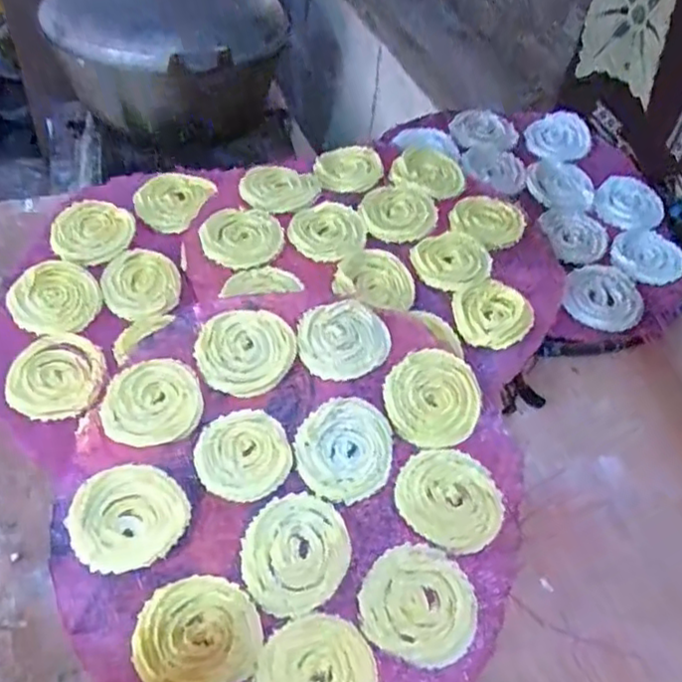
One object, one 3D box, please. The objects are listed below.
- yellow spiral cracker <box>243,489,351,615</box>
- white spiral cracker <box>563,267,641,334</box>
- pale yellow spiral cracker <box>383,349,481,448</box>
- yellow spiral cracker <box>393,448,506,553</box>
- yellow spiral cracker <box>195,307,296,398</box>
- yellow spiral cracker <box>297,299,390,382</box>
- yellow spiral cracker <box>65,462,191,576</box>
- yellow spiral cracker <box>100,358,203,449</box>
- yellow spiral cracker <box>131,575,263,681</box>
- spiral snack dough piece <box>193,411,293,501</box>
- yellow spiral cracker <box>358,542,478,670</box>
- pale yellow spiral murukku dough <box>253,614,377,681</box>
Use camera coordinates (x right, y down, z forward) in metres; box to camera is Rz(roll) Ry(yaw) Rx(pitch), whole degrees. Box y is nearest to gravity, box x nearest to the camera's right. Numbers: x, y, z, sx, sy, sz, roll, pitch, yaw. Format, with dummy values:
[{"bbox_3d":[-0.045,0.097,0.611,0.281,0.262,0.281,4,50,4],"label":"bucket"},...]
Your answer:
[{"bbox_3d":[-0.032,0.147,0.477,0.076,0.006,0.080,3,50,-4],"label":"yellow spiral cracker"},{"bbox_3d":[0.252,-0.044,0.649,0.072,0.011,0.090,28,53,17],"label":"white spiral cracker"},{"bbox_3d":[0.075,0.047,0.561,0.080,0.008,0.080,4,69,-9],"label":"pale yellow spiral cracker"},{"bbox_3d":[0.082,0.118,0.511,0.078,0.007,0.078,3,50,-4],"label":"yellow spiral cracker"},{"bbox_3d":[-0.079,0.007,0.556,0.078,0.018,0.079,-12,52,-16],"label":"yellow spiral cracker"},{"bbox_3d":[0.002,-0.001,0.571,0.073,0.014,0.080,3,50,-4],"label":"yellow spiral cracker"},{"bbox_3d":[-0.149,0.122,0.477,0.079,0.010,0.070,-11,52,-15],"label":"yellow spiral cracker"},{"bbox_3d":[-0.146,0.046,0.525,0.072,0.015,0.067,-9,52,-13],"label":"yellow spiral cracker"},{"bbox_3d":[-0.092,0.189,0.435,0.076,0.005,0.074,-24,56,-24],"label":"yellow spiral cracker"},{"bbox_3d":[-0.074,0.086,0.514,0.069,0.005,0.066,4,66,-10],"label":"spiral snack dough piece"},{"bbox_3d":[0.054,0.177,0.462,0.077,0.004,0.077,3,50,-4],"label":"yellow spiral cracker"},{"bbox_3d":[-0.016,0.211,0.426,0.075,0.004,0.071,-12,52,-15],"label":"pale yellow spiral murukku dough"}]

